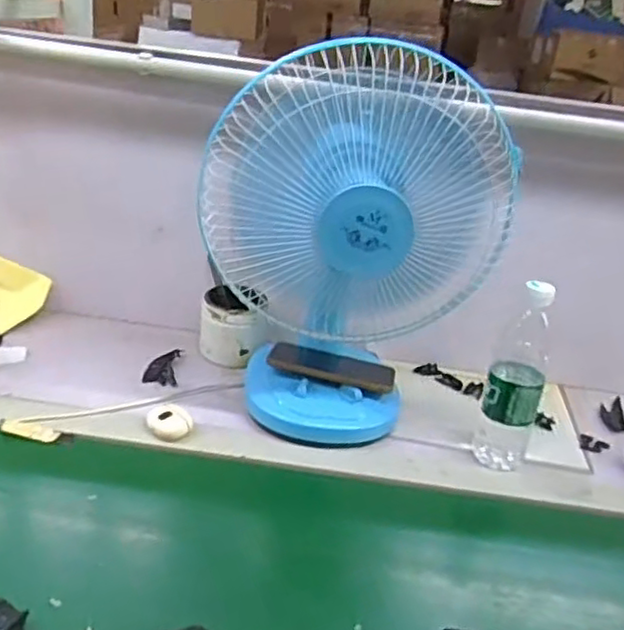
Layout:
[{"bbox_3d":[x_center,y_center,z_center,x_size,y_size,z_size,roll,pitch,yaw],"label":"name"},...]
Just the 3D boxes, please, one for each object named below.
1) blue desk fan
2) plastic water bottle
[{"bbox_3d":[0.056,-0.067,0.754,0.291,0.427,0.214,14,25,16],"label":"blue desk fan"},{"bbox_3d":[0.240,0.072,0.781,0.063,0.218,0.059,17,26,23],"label":"plastic water bottle"}]

